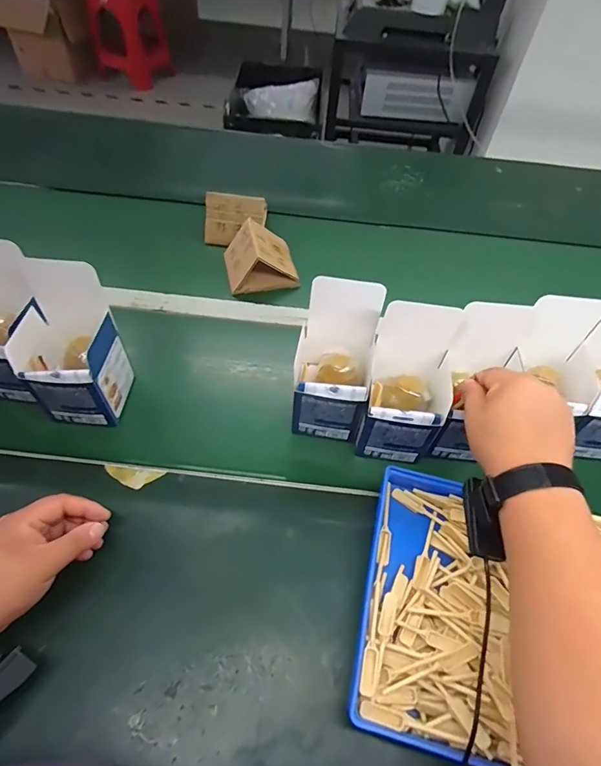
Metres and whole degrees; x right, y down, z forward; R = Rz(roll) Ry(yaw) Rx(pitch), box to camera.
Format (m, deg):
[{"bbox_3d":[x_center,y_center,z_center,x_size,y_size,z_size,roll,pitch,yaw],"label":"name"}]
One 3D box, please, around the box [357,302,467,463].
[{"bbox_3d":[0.122,0.007,0.478,0.097,0.165,0.102,15,53,8],"label":"box"}]

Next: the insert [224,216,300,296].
[{"bbox_3d":[-0.066,-0.209,0.692,0.106,0.079,0.099,-9,53,-11],"label":"insert"}]

